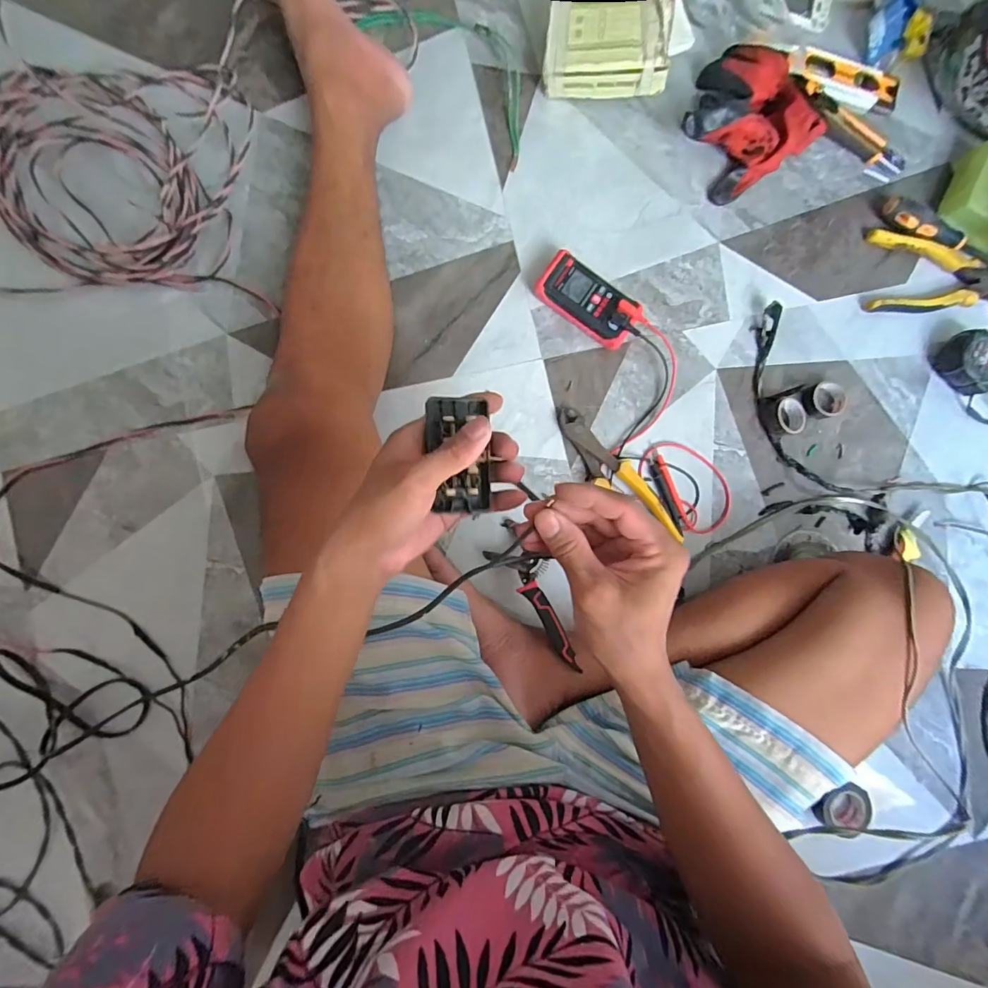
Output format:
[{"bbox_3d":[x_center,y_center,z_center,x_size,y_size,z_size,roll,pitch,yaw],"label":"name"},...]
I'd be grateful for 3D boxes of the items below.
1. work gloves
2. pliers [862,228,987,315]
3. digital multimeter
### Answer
[{"bbox_3d":[0.299,-0.449,0.557,0.149,0.063,0.142,0,86,-4],"label":"work gloves"},{"bbox_3d":[0.576,-0.280,0.589,0.209,0.023,0.101,2,86,-4],"label":"pliers"},{"bbox_3d":[0.110,-0.223,0.545,0.119,0.034,0.056,35,85,-1],"label":"digital multimeter"}]

